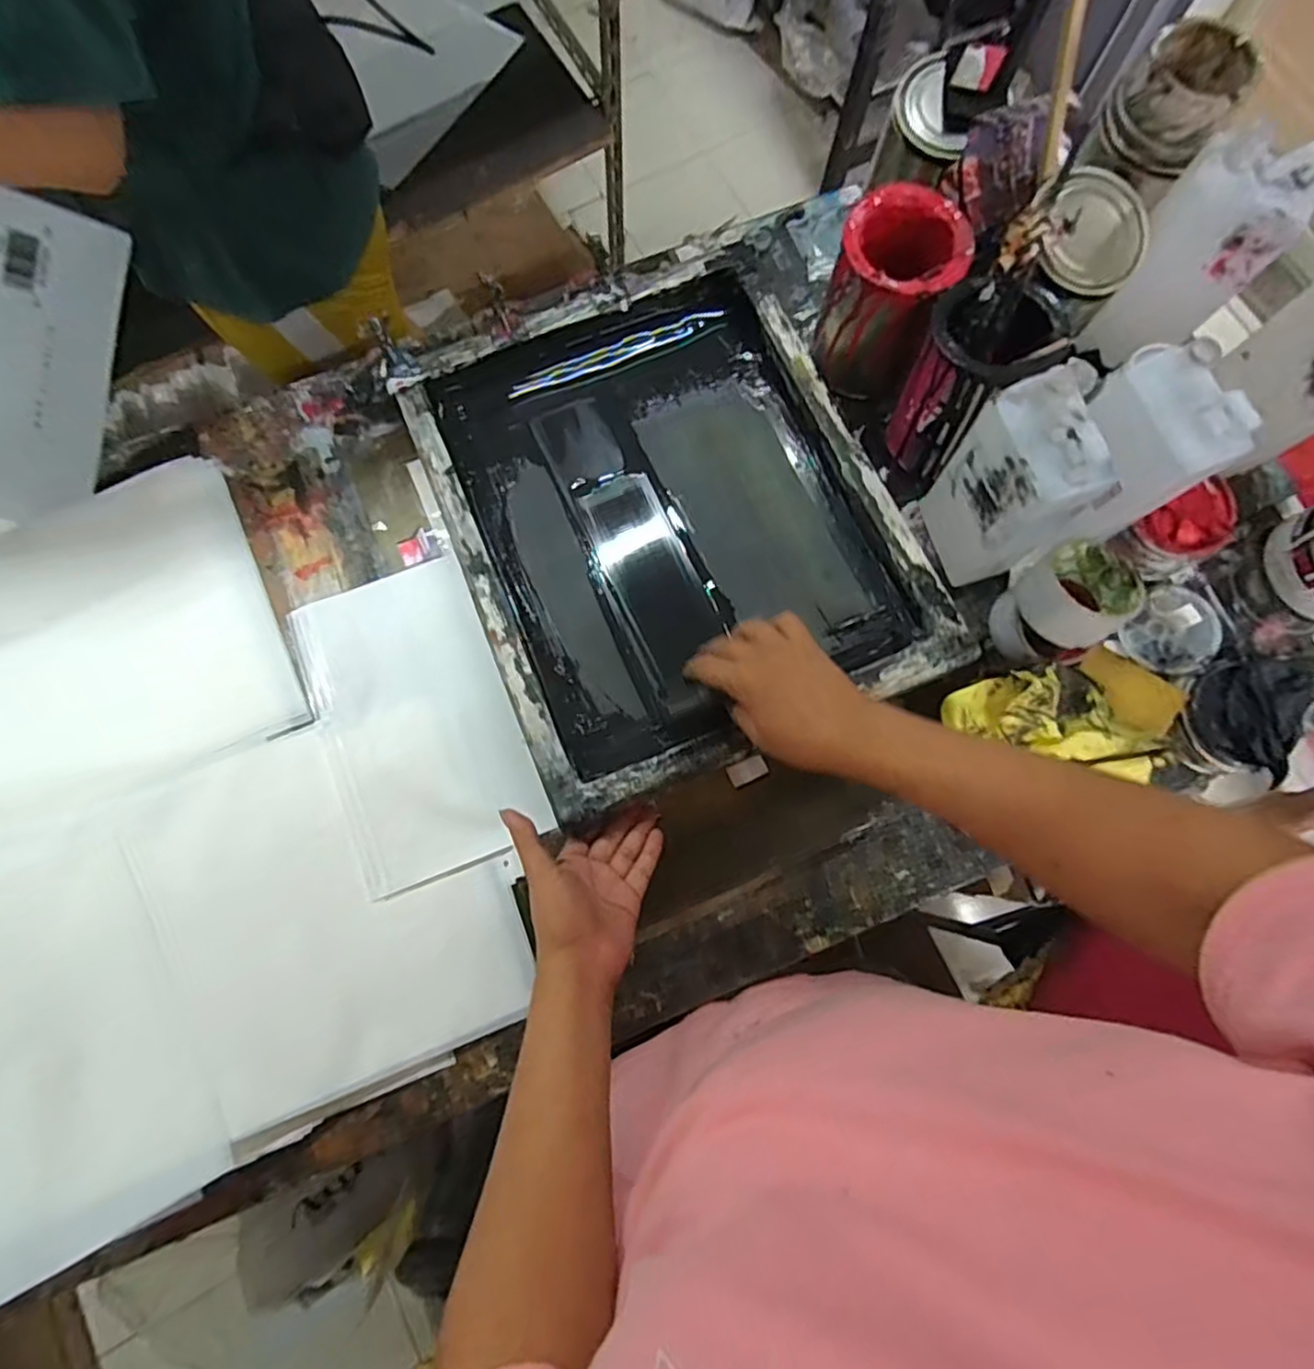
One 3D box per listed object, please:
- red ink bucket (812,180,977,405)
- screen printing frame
[{"bbox_3d":[0.213,-0.363,0.630,0.105,0.134,0.115,18,80,3],"label":"red ink bucket"},{"bbox_3d":[0.010,-0.162,0.654,0.392,0.043,0.478,-21,76,-4],"label":"screen printing frame"}]

